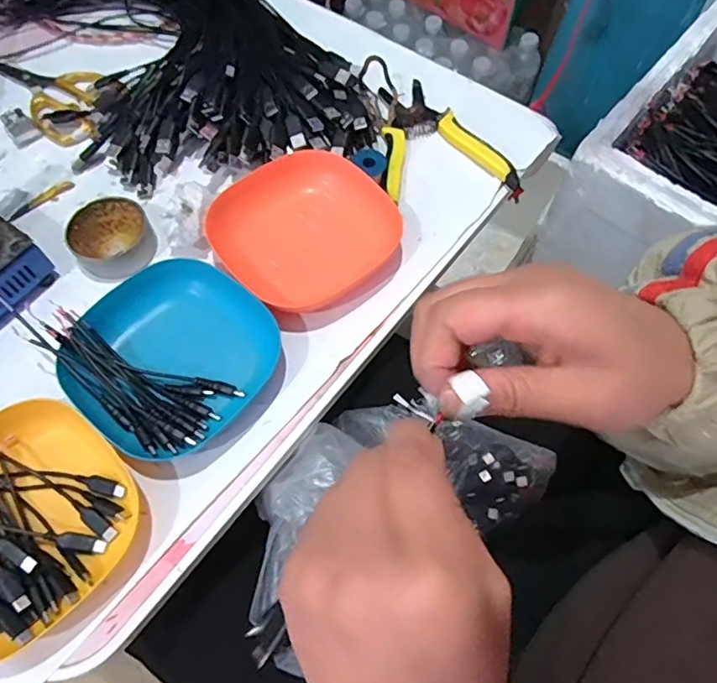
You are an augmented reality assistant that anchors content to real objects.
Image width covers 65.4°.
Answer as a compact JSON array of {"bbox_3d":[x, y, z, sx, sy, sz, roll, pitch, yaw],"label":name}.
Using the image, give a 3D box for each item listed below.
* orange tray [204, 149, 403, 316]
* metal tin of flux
[{"bbox_3d":[-0.043,-0.090,0.452,0.132,0.026,0.138,-35,69,-15],"label":"orange tray"},{"bbox_3d":[-0.205,-0.086,0.465,0.062,0.026,0.065,0,64,0],"label":"metal tin of flux"}]

